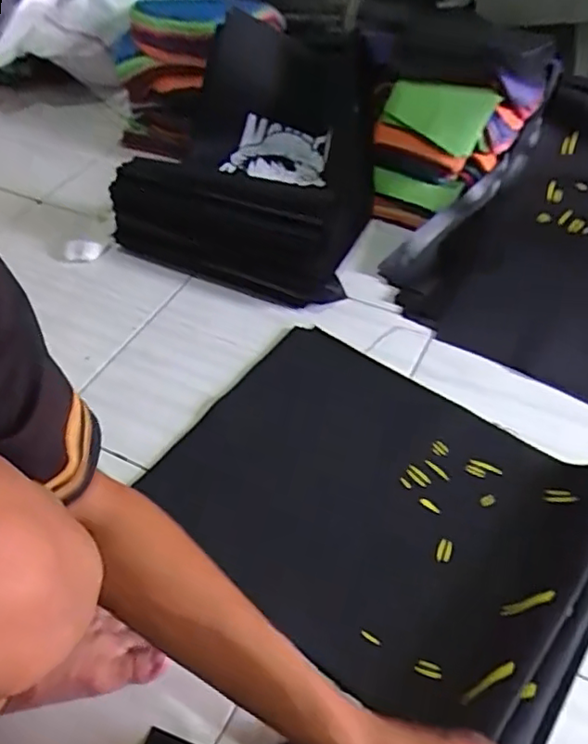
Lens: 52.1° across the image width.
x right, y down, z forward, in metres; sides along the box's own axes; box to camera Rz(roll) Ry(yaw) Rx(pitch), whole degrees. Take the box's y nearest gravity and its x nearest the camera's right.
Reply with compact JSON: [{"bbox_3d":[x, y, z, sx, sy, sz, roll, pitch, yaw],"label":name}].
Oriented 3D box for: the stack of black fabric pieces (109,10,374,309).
[{"bbox_3d":[-0.047,-0.377,1.046,0.382,0.211,0.506,14,52,15],"label":"stack of black fabric pieces"}]

